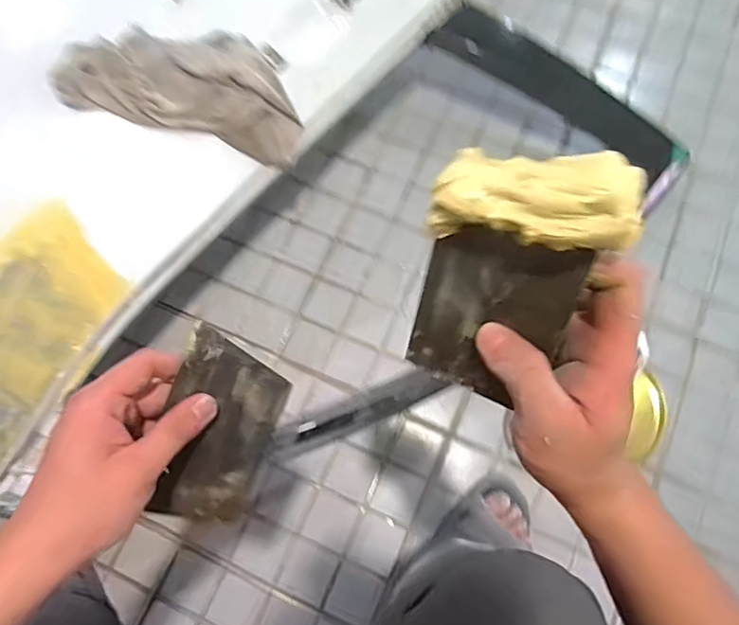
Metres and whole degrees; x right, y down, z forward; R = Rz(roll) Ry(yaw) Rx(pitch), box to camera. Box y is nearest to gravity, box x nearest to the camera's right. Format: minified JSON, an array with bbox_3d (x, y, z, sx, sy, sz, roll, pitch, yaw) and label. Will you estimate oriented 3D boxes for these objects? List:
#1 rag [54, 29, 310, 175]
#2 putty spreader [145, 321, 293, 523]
[{"bbox_3d":[-0.284,-0.350,0.805,0.382,0.067,0.182,18,73,8],"label":"rag"},{"bbox_3d":[-0.102,0.081,0.364,0.072,0.007,0.131,19,97,-28],"label":"putty spreader"}]

